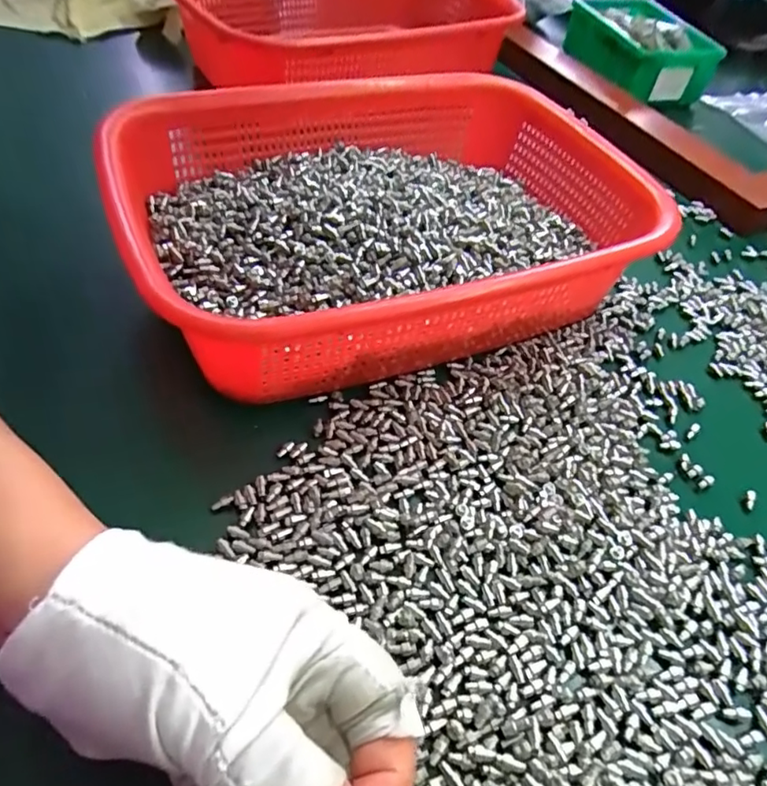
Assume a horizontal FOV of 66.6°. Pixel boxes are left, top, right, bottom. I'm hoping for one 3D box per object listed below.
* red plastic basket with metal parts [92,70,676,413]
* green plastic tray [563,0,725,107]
[{"bbox_3d":[0.002,-0.099,0.338,0.267,0.075,0.207,-15,53,-18],"label":"red plastic basket with metal parts"},{"bbox_3d":[0.257,-0.357,0.601,0.099,0.052,0.151,-5,50,-10],"label":"green plastic tray"}]

